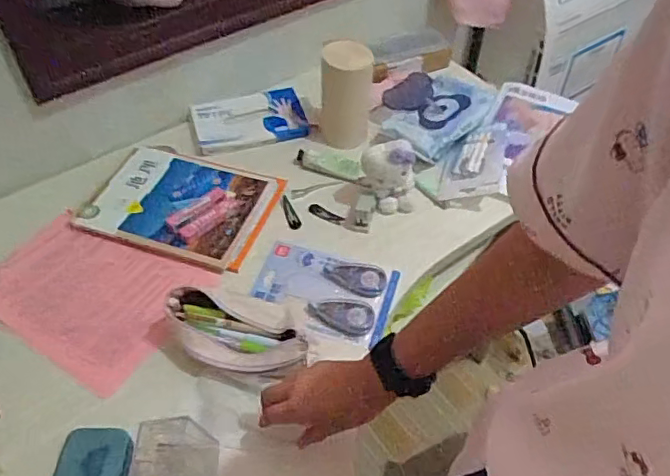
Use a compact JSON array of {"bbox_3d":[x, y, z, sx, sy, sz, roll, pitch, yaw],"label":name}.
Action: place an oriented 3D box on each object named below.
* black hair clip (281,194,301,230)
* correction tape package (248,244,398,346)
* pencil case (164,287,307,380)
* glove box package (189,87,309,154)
[{"bbox_3d":[-0.071,-0.040,0.887,0.021,0.004,0.064,-15,62,-27],"label":"black hair clip"},{"bbox_3d":[-0.017,0.071,0.788,0.187,0.022,0.130,15,51,12],"label":"correction tape package"},{"bbox_3d":[-0.116,0.119,0.710,0.176,0.067,0.097,12,51,9],"label":"pencil case"},{"bbox_3d":[-0.150,-0.213,1.012,0.190,0.021,0.129,-9,51,-8],"label":"glove box package"}]

